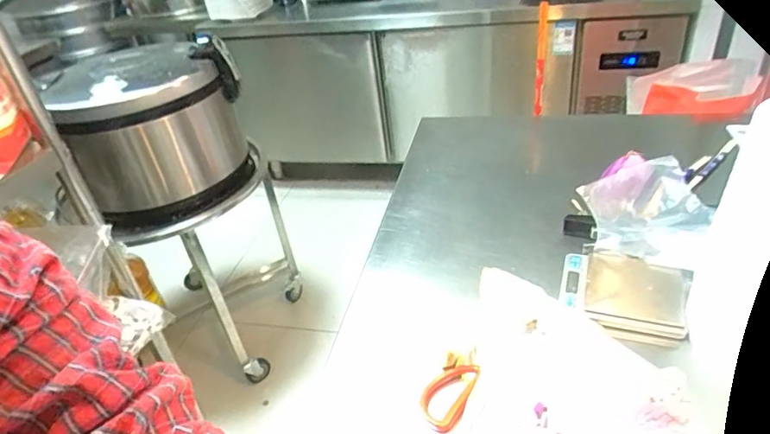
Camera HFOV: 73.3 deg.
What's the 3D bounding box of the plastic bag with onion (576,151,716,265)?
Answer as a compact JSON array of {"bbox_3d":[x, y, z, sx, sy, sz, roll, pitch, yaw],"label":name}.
[{"bbox_3d":[0.328,-0.013,0.658,0.149,0.064,0.158,18,42,32],"label":"plastic bag with onion"}]

